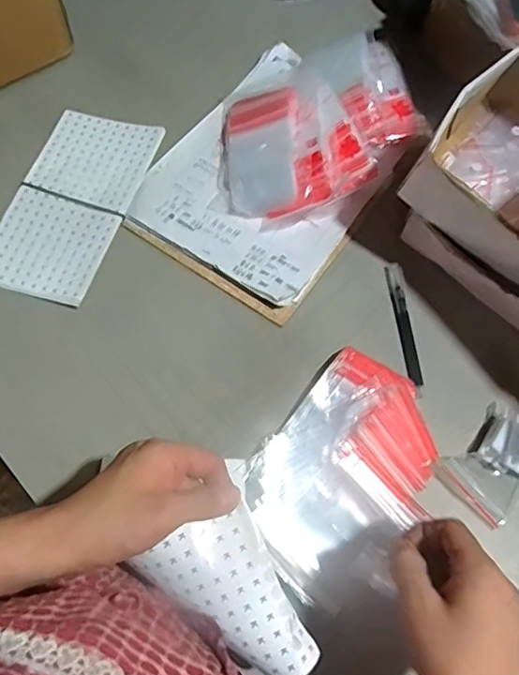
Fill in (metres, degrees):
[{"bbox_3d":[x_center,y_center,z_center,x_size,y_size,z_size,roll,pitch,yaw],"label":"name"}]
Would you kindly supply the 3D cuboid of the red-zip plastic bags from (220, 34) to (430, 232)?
[{"bbox_3d":[0.069,-0.234,0.598,0.266,0.041,0.188,-31,70,-13],"label":"red-zip plastic bags"}]

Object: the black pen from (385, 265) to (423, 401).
[{"bbox_3d":[0.142,-0.009,0.527,0.015,0.011,0.139,-6,66,-3],"label":"black pen"}]

